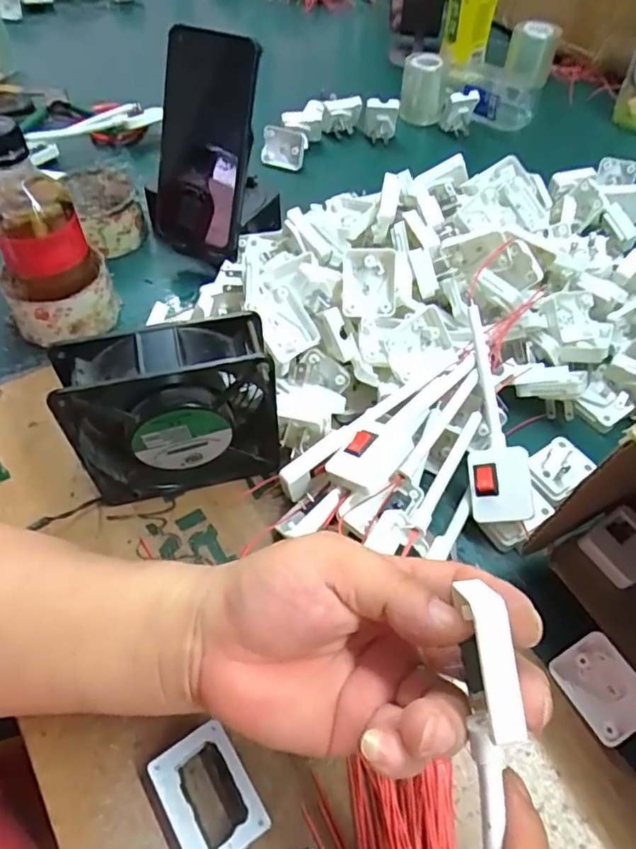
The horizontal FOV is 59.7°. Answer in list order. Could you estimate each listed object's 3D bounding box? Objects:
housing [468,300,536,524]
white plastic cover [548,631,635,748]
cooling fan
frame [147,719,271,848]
[{"bbox_3d":[0.114,-0.009,0.378,0.039,0.017,0.150,-14,69,26],"label":"housing"},{"bbox_3d":[0.157,0.145,0.305,0.038,0.011,0.048,-45,50,18],"label":"white plastic cover"},{"bbox_3d":[-0.088,-0.006,0.349,0.122,0.121,0.045,-10,55,-9],"label":"cooling fan"},{"bbox_3d":[-0.054,0.185,0.276,0.040,0.018,0.056,-28,59,-20],"label":"frame"}]

